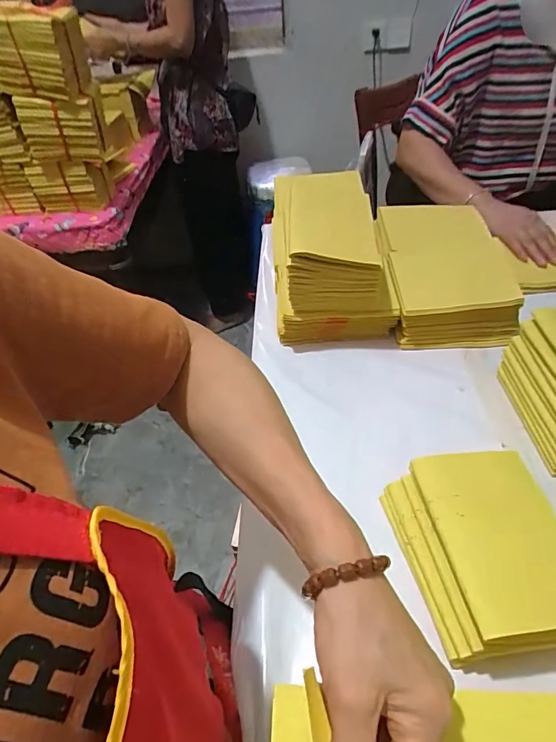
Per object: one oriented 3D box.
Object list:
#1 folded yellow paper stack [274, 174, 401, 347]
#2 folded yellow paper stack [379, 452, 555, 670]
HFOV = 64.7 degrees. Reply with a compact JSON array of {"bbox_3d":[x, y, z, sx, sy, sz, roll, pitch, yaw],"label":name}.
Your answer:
[{"bbox_3d":[0.076,-0.190,0.667,0.162,0.187,0.283,-4,46,1],"label":"folded yellow paper stack"},{"bbox_3d":[0.183,0.165,0.400,0.118,0.099,0.166,-11,46,-5],"label":"folded yellow paper stack"}]

